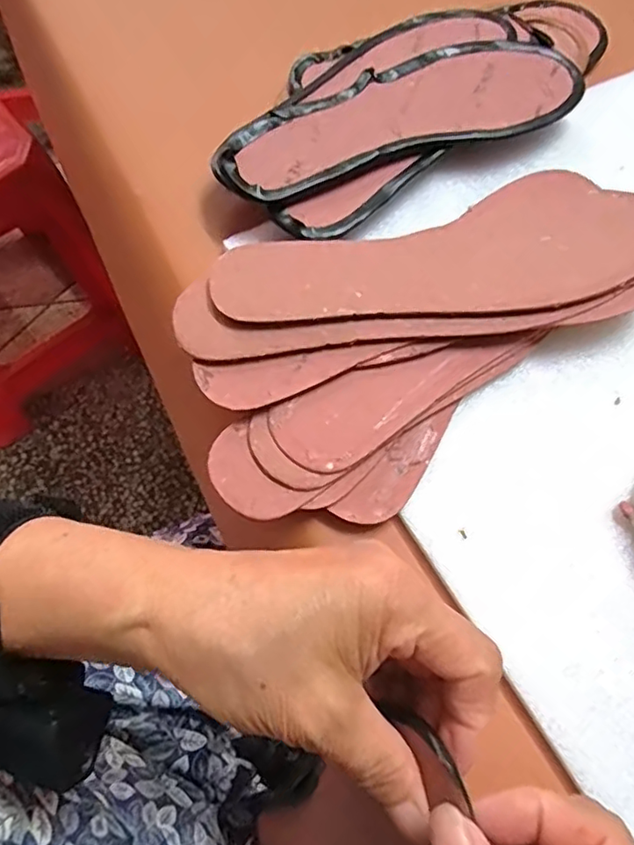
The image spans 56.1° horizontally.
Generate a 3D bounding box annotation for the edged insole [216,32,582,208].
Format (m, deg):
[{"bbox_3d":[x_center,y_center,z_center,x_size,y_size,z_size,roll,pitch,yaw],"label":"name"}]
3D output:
[{"bbox_3d":[0.057,-0.178,0.349,0.232,0.006,0.080,-32,75,-17],"label":"edged insole"}]

